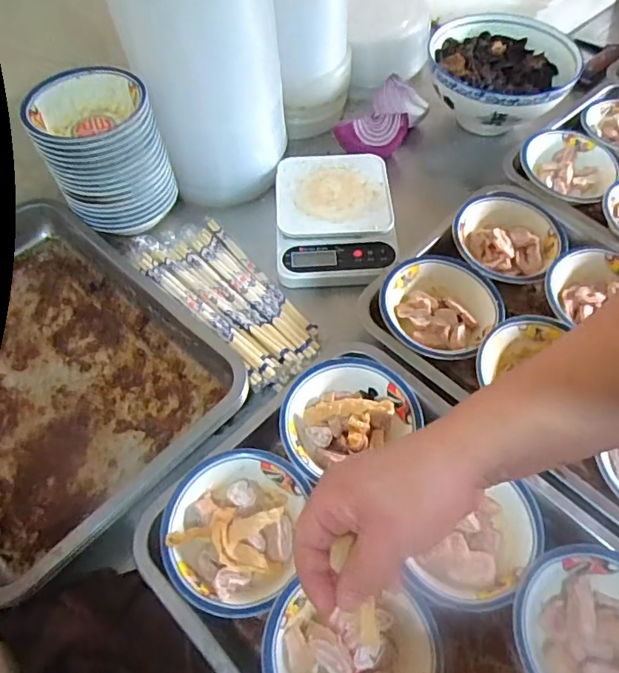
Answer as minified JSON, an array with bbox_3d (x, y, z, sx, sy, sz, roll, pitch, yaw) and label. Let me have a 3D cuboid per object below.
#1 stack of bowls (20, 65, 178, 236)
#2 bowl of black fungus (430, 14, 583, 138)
[{"bbox_3d":[-0.238,-0.211,0.618,0.125,0.147,0.122,-24,60,-12],"label":"stack of bowls"},{"bbox_3d":[0.270,-0.361,0.736,0.198,0.081,0.183,-1,57,1],"label":"bowl of black fungus"}]

